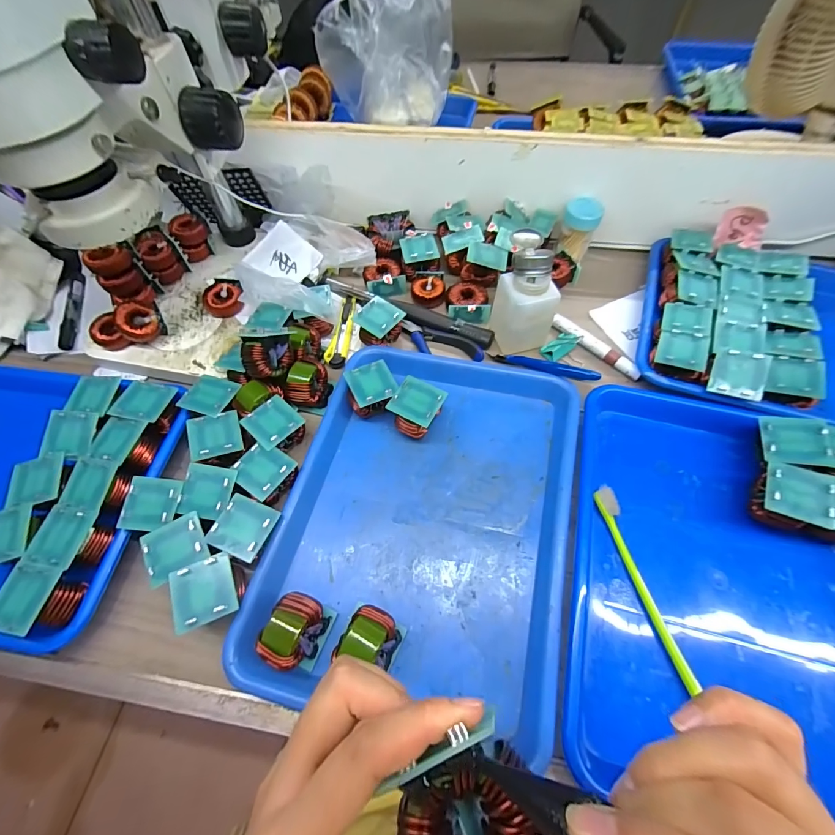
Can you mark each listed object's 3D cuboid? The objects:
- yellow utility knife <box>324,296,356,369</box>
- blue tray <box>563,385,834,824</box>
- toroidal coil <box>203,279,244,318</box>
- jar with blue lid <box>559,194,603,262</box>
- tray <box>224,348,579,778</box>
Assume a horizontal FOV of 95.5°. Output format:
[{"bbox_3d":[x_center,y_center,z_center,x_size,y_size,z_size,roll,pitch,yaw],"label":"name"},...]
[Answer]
[{"bbox_3d":[-0.090,-0.109,0.466,0.023,0.018,0.114,5,61,5],"label":"yellow utility knife"},{"bbox_3d":[0.255,0.130,0.315,0.250,0.036,0.328,13,62,9],"label":"blue tray"},{"bbox_3d":[-0.232,-0.143,0.458,0.048,0.023,0.044,-1,61,1],"label":"toroidal coil"},{"bbox_3d":[0.207,-0.244,0.497,0.040,0.072,0.044,-1,61,1],"label":"jar with blue lid"},{"bbox_3d":[0.009,0.076,0.343,0.242,0.054,0.314,12,66,7],"label":"tray"}]

